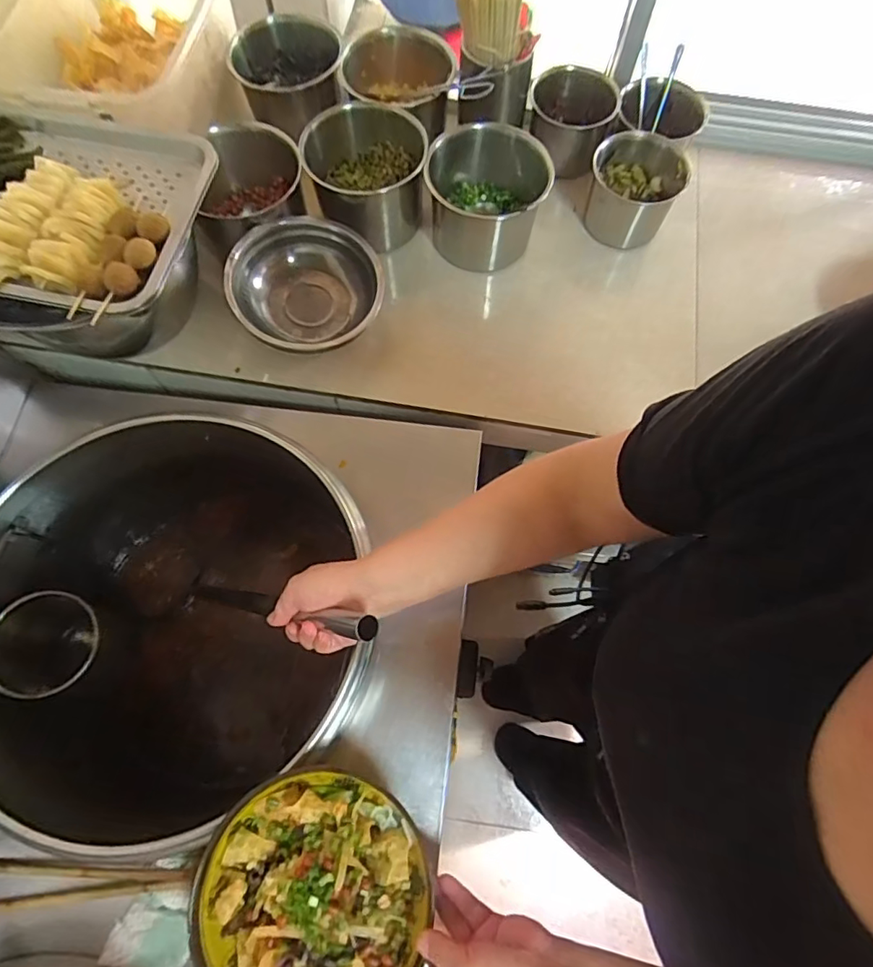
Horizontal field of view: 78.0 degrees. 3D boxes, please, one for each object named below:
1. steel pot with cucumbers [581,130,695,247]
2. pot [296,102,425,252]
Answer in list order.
[{"bbox_3d":[0.298,-0.443,0.835,0.139,0.116,0.144,0,69,-1],"label":"steel pot with cucumbers"},{"bbox_3d":[-0.104,-0.447,0.804,0.165,0.138,0.181,0,69,-1],"label":"pot"}]

